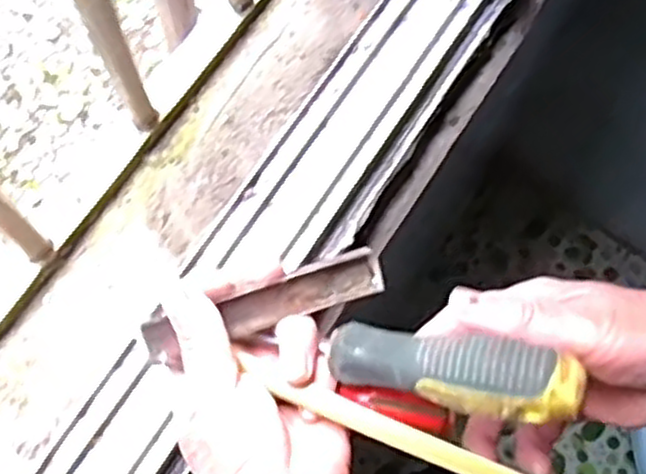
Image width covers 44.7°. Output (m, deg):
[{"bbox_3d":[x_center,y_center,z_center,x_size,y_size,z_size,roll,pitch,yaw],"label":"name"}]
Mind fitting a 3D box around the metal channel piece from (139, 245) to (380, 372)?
[{"bbox_3d":[-0.026,0.032,0.366,0.112,0.018,0.022,-18,73,-11],"label":"metal channel piece"}]

